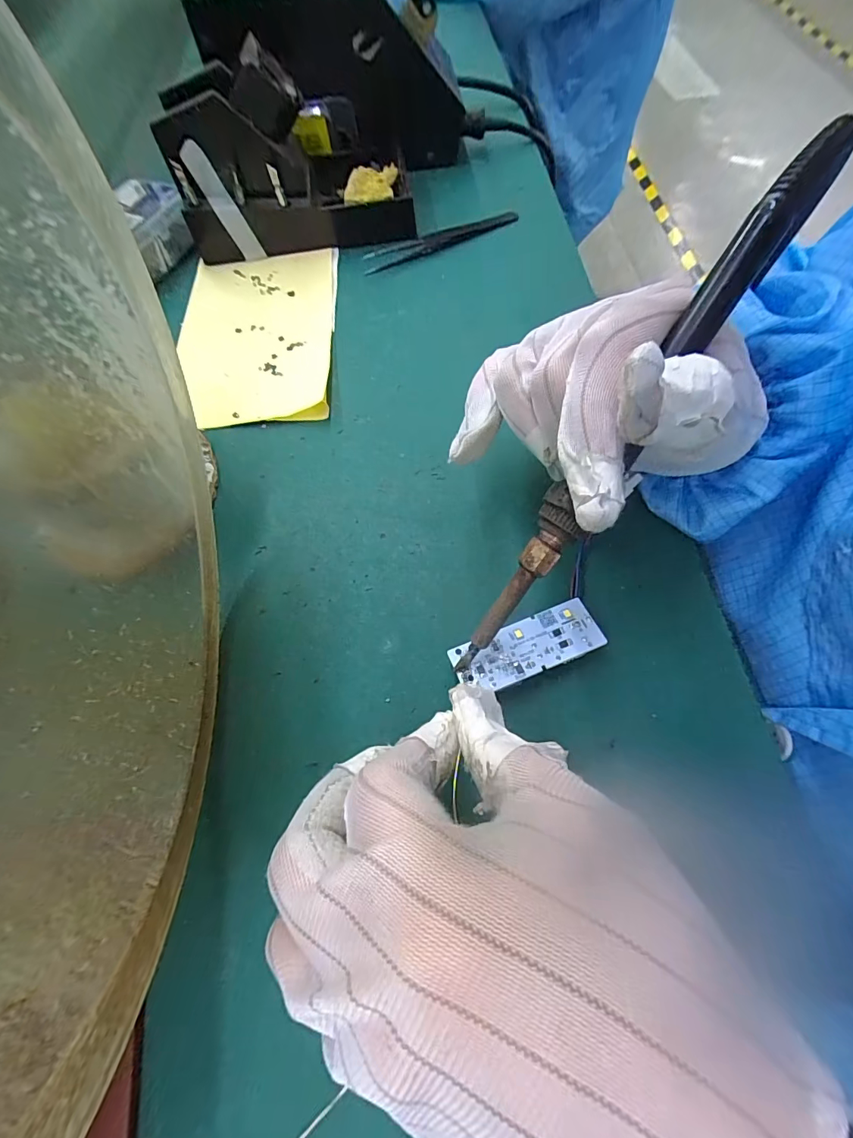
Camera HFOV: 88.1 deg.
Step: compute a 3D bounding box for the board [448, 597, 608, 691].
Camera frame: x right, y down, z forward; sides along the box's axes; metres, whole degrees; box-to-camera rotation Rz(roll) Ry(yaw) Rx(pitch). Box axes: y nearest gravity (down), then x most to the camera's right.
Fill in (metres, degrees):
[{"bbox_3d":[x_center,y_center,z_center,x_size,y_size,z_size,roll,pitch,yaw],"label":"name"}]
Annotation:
[{"bbox_3d":[0.043,0.033,0.189,0.064,0.004,0.024,-21,58,-6],"label":"board"}]

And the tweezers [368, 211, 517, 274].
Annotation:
[{"bbox_3d":[0.012,-0.244,0.328,0.123,0.014,0.015,-27,66,-8],"label":"tweezers"}]

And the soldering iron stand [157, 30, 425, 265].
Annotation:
[{"bbox_3d":[-0.095,-0.299,0.315,0.162,0.083,0.095,-9,65,-2],"label":"soldering iron stand"}]

